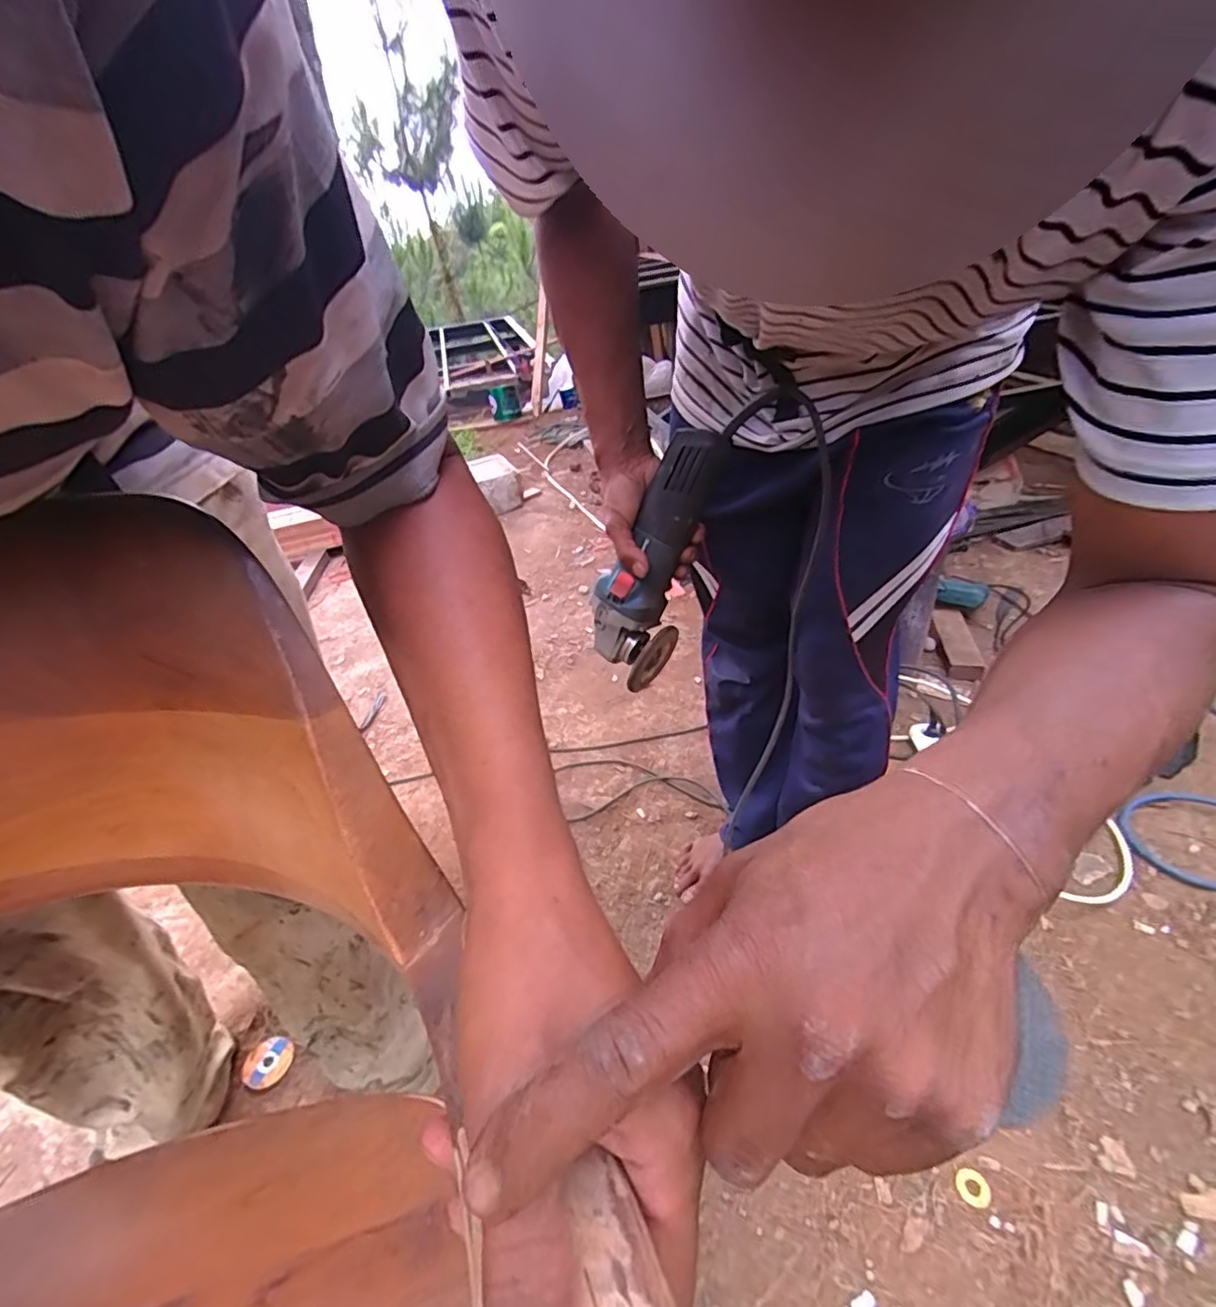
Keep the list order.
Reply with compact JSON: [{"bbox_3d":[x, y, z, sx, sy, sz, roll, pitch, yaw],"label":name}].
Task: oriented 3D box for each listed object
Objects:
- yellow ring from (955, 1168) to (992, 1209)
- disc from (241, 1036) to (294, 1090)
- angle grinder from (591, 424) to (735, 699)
[{"bbox_3d":[0.399,0.585,0.650,0.031,0.009,0.033,-6,36,4],"label":"yellow ring"},{"bbox_3d":[-0.472,0.566,0.822,0.060,0.004,0.061,7,35,-5],"label":"disc"},{"bbox_3d":[0.061,-0.097,0.637,0.118,0.263,0.085,6,20,-38],"label":"angle grinder"}]

